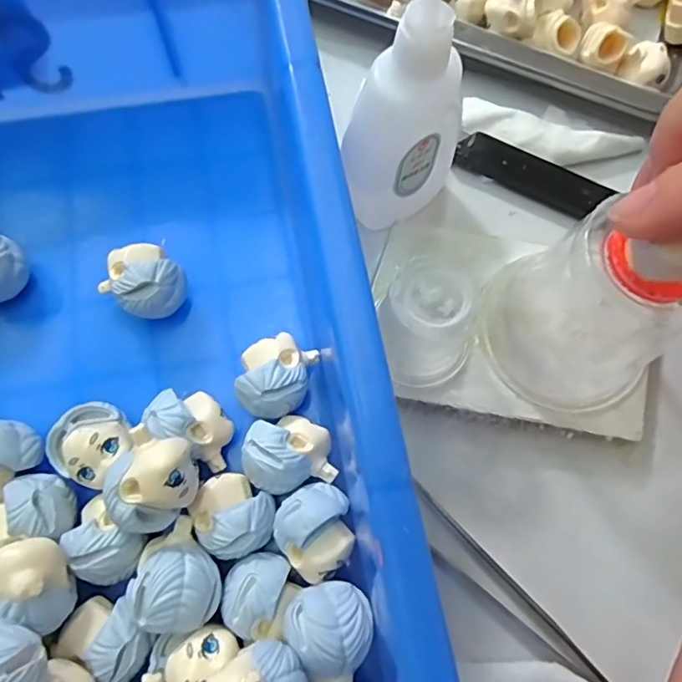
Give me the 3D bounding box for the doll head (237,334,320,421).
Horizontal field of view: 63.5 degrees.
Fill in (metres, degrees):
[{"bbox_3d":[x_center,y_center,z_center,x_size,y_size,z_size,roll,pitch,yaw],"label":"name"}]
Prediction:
[{"bbox_3d":[-0.022,0.012,0.183,0.023,0.025,0.028,18,74,3],"label":"doll head"}]

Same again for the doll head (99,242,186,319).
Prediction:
[{"bbox_3d":[-0.066,-0.019,0.189,0.027,0.026,0.022,37,76,8],"label":"doll head"}]

